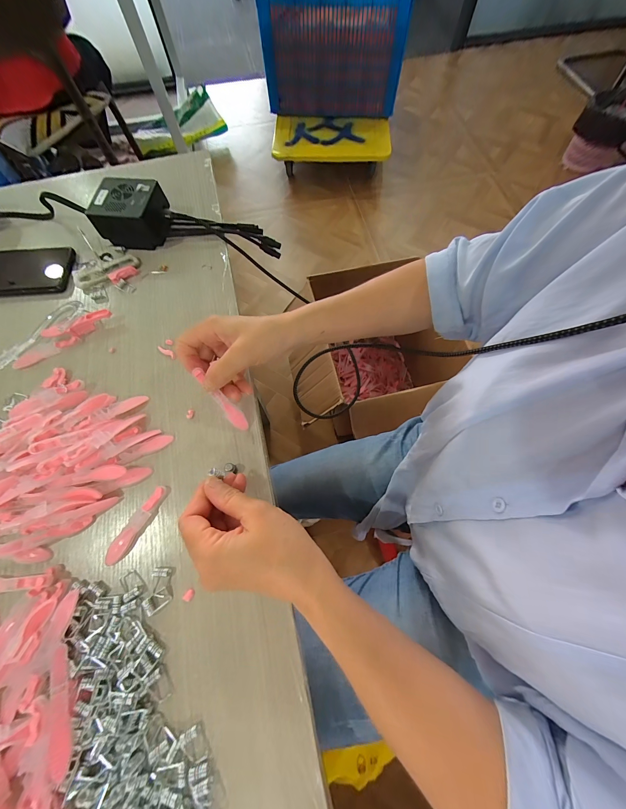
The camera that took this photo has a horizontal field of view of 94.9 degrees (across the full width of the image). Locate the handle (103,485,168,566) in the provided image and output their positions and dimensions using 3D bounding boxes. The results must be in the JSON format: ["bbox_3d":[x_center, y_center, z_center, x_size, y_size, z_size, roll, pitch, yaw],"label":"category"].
[{"bbox_3d":[-0.168,0.113,0.274,0.015,0.006,0.077,30,72,11],"label":"handle"}]

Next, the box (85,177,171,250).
[{"bbox_3d":[-0.241,-0.258,0.391,0.085,0.050,0.071,-1,69,0],"label":"box"}]

